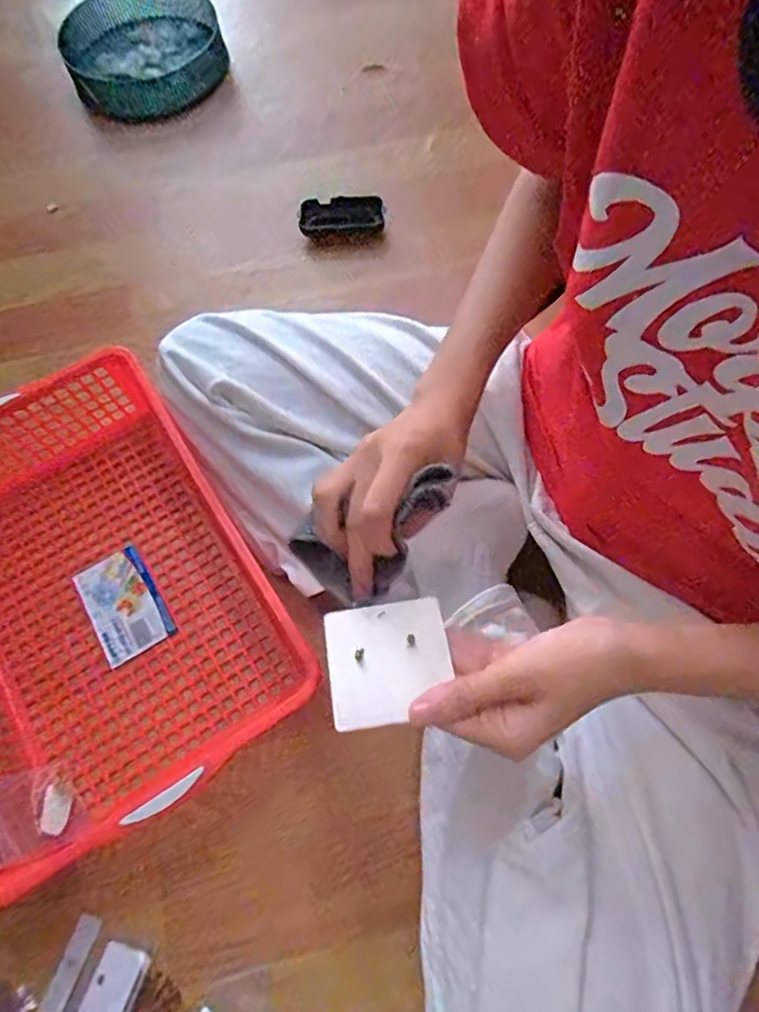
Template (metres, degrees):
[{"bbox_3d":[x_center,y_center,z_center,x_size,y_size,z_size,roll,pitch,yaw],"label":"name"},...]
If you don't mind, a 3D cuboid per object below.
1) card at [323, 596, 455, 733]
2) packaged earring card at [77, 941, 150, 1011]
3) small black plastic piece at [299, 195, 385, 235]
[{"bbox_3d":[0.005,0.087,0.327,0.068,0.004,0.069,-9,56,-2],"label":"card"},{"bbox_3d":[-0.214,0.385,0.460,0.040,0.004,0.051,9,57,14],"label":"packaged earring card"},{"bbox_3d":[-0.048,-0.376,0.747,0.109,0.038,0.042,-1,68,0],"label":"small black plastic piece"}]

